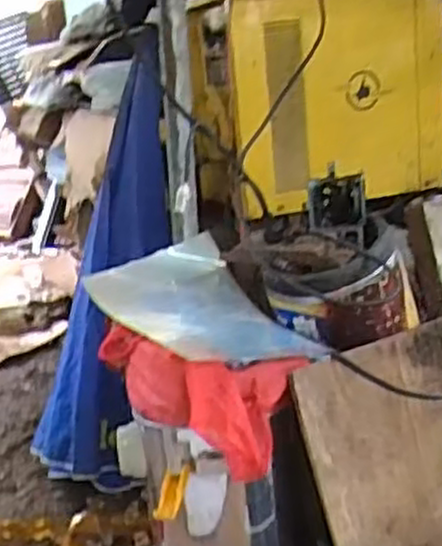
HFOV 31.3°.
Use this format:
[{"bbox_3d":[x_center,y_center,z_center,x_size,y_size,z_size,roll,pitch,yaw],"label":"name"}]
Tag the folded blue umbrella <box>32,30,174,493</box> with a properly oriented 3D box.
[{"bbox_3d":[-0.209,-0.011,1.702,0.254,0.947,0.180,17,5,24],"label":"folded blue umbrella"}]

